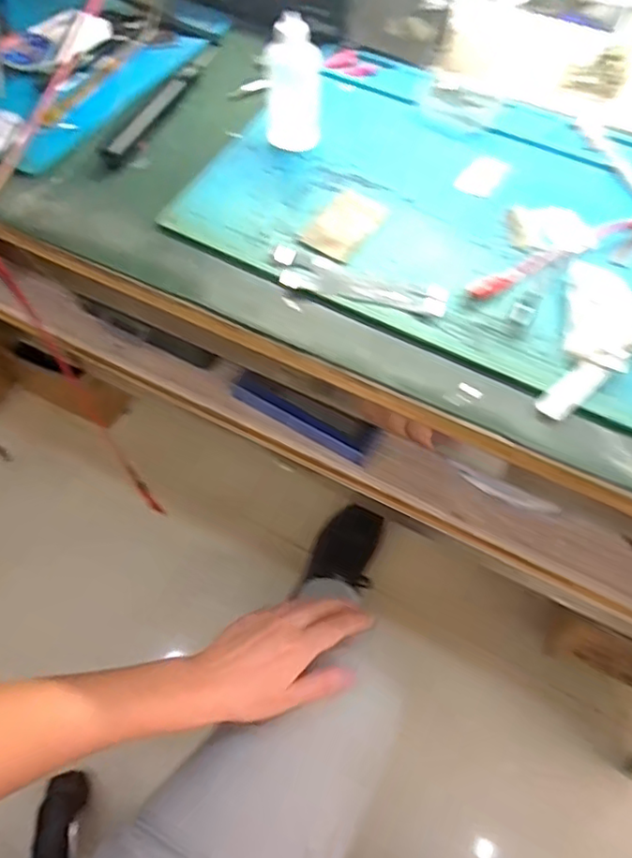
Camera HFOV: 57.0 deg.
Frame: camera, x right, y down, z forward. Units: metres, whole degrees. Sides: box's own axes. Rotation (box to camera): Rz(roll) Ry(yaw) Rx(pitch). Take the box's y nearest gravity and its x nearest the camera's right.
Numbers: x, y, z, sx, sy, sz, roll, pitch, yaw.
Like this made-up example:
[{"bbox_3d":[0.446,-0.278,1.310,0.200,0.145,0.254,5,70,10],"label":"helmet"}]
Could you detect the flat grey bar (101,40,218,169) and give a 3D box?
[{"bbox_3d":[-0.118,-0.260,0.456,0.019,0.012,0.160,23,65,11],"label":"flat grey bar"}]

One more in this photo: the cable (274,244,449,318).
[{"bbox_3d":[0.026,-0.092,0.369,0.113,0.004,0.029,18,65,9],"label":"cable"}]

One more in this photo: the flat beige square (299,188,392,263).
[{"bbox_3d":[0.021,-0.140,0.395,0.039,0.004,0.063,30,67,15],"label":"flat beige square"}]

